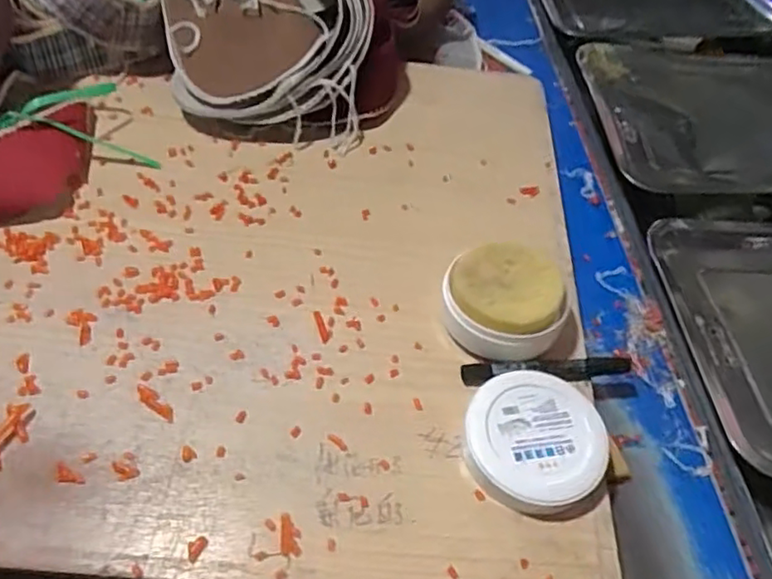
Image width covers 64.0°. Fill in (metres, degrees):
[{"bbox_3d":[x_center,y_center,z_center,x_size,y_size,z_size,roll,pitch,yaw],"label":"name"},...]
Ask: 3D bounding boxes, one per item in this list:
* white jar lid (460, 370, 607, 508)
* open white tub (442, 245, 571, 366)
[{"bbox_3d":[0.109,0.110,0.455,0.099,0.029,0.097,3,51,-4],"label":"white jar lid"},{"bbox_3d":[0.095,0.012,0.513,0.095,0.046,0.102,3,51,-4],"label":"open white tub"}]

